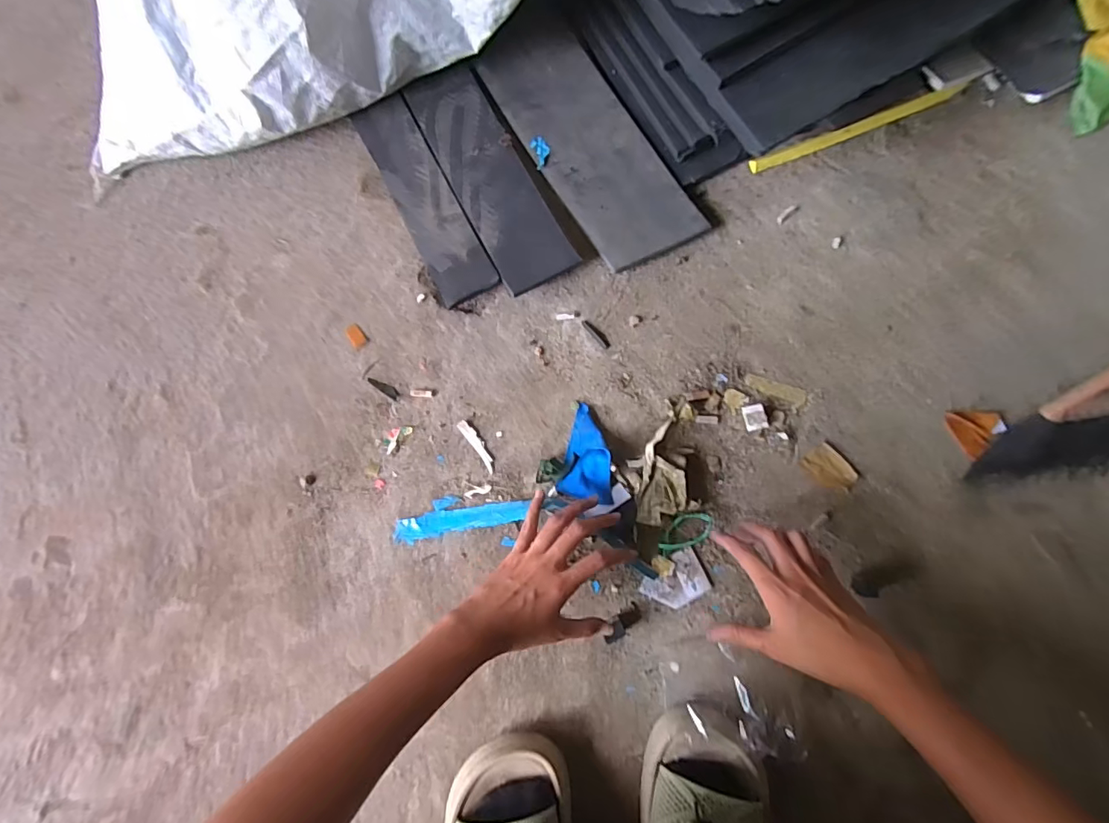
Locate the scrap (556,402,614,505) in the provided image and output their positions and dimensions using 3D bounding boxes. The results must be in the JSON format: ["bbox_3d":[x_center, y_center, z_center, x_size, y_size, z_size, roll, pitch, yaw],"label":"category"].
[{"bbox_3d":[0.039,0.041,0.500,0.053,0.025,0.089,15,79,4],"label":"scrap"}]

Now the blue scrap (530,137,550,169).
[{"bbox_3d":[-0.014,-0.289,0.573,0.020,0.004,0.040,-16,78,-2],"label":"blue scrap"}]

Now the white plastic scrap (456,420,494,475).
[{"bbox_3d":[-0.078,0.034,0.519,0.011,0.004,0.062,-37,80,-7],"label":"white plastic scrap"}]

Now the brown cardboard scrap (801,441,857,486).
[{"bbox_3d":[0.270,0.057,0.503,0.036,0.007,0.044,-37,80,-7],"label":"brown cardboard scrap"}]

